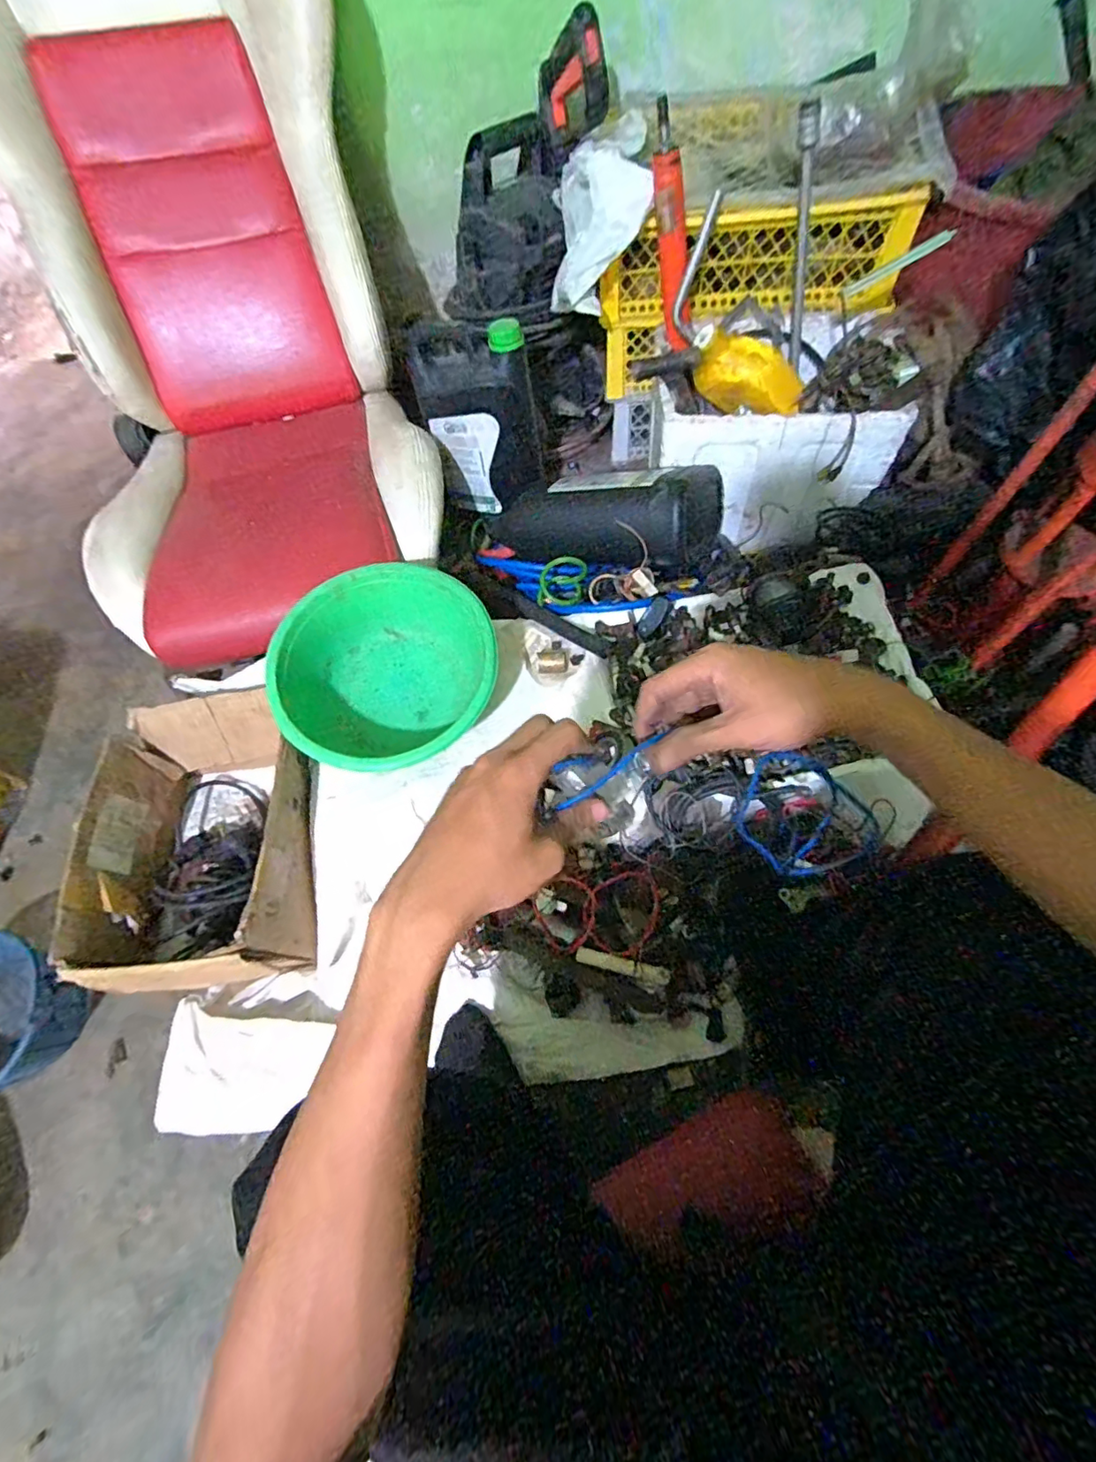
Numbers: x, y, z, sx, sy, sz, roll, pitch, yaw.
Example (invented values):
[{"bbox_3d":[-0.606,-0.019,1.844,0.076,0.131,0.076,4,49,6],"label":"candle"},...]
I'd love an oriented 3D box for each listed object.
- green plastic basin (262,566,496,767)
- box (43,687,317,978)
[{"bbox_3d":[-0.198,-0.066,0.735,0.266,0.155,0.247,-2,63,3],"label":"green plastic basin"},{"bbox_3d":[-0.412,0.125,0.700,0.228,0.136,0.330,-10,63,-1],"label":"box"}]

